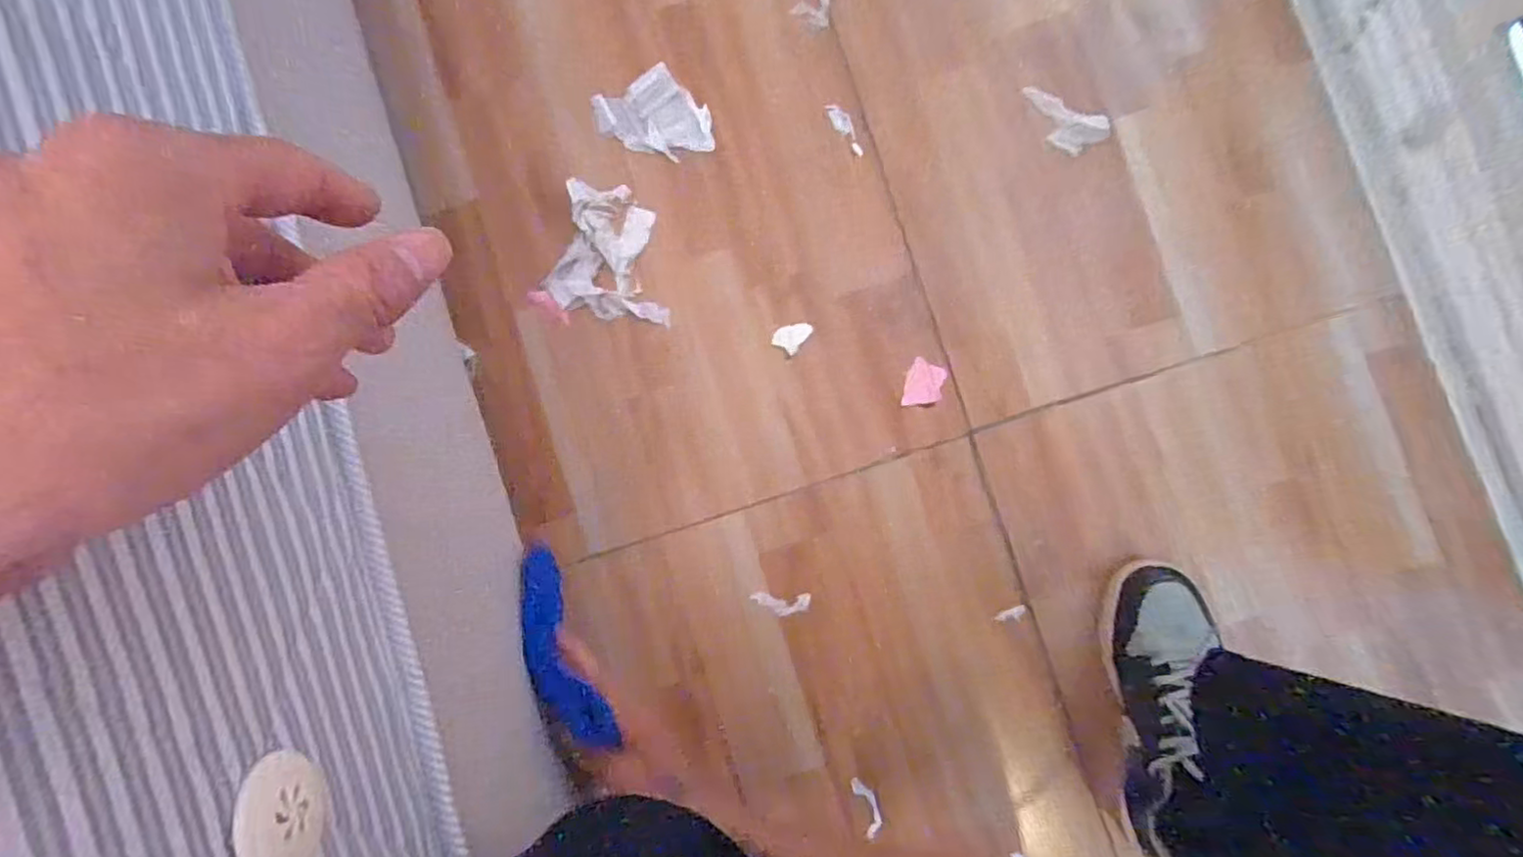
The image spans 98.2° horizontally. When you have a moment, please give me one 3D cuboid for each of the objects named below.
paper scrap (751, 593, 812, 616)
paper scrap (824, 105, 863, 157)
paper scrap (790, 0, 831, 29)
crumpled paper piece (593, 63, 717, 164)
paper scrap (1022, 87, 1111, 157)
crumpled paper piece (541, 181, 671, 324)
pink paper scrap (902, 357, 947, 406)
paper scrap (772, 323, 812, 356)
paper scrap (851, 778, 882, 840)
[{"bbox_3d":[0.019,0.164,0.615,0.054,0.013,0.019,2,87,1],"label":"paper scrap"},{"bbox_3d":[0.080,-0.287,0.633,0.017,0.004,0.057,-23,87,0],"label":"paper scrap"},{"bbox_3d":[0.049,-0.435,0.643,0.037,0.005,0.091,1,87,1],"label":"paper scrap"},{"bbox_3d":[-0.104,-0.295,0.633,0.097,0.006,0.089,-27,87,0],"label":"crumpled paper piece"},{"bbox_3d":[0.286,-0.291,0.628,0.086,0.006,0.043,26,88,2],"label":"paper scrap"},{"bbox_3d":[-0.143,-0.166,0.624,0.111,0.009,0.125,3,88,1],"label":"crumpled paper piece"},{"bbox_3d":[0.155,-0.041,0.623,0.035,0.004,0.045,16,88,2],"label":"pink paper scrap"},{"bbox_3d":[0.029,-0.089,0.625,0.026,0.005,0.034,38,89,2],"label":"paper scrap"},{"bbox_3d":[0.097,0.345,0.601,0.017,0.005,0.052,-18,87,0],"label":"paper scrap"}]

